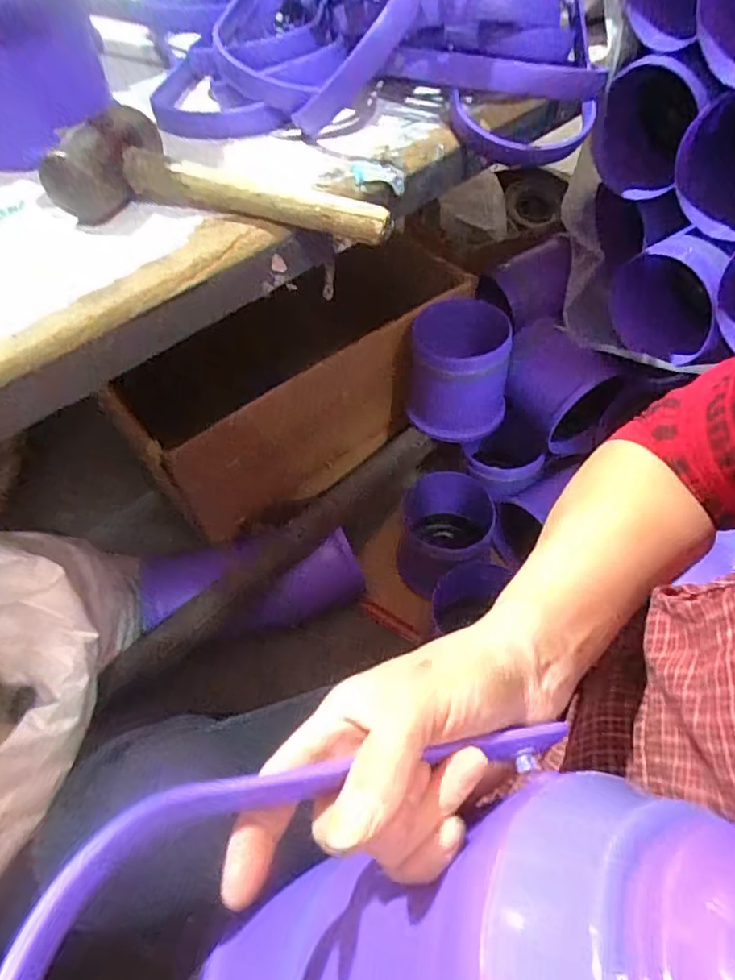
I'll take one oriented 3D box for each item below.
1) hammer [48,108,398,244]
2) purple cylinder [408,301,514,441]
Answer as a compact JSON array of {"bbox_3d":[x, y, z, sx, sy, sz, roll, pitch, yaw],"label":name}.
[{"bbox_3d":[-0.116,-0.260,0.477,0.278,0.060,0.098,9,55,9],"label":"hammer"},{"bbox_3d":[0.139,-0.187,0.876,0.139,0.178,0.143,5,54,6],"label":"purple cylinder"}]

